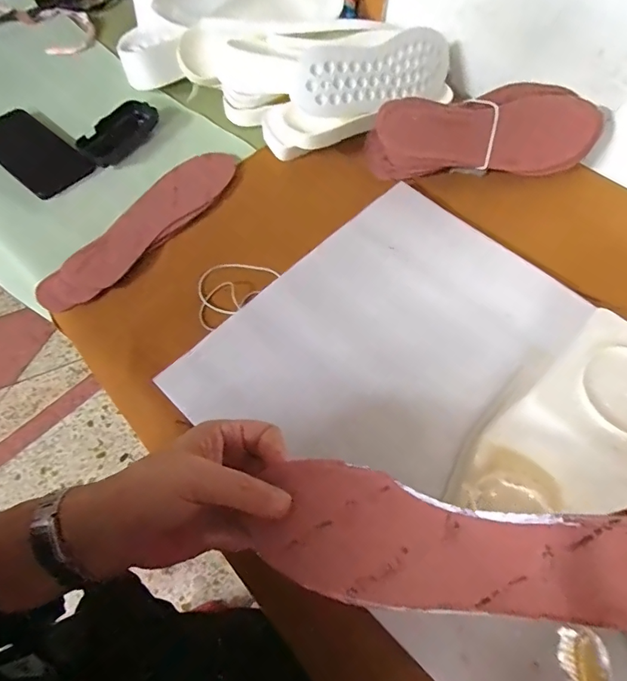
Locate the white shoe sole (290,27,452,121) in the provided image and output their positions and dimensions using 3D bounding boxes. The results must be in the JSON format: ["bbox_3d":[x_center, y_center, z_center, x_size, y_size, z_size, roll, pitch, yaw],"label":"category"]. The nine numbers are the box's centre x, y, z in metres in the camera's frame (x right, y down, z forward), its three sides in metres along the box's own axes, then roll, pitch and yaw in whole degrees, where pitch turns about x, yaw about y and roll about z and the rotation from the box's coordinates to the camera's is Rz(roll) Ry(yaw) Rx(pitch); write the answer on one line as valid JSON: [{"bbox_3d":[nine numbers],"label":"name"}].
[{"bbox_3d":[0.083,-0.333,0.574,0.236,0.077,0.022,-26,29,-24],"label":"white shoe sole"}]

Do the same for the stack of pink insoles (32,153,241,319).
[{"bbox_3d":[-0.197,-0.135,0.530,0.071,0.024,0.271,36,66,17],"label":"stack of pink insoles"}]

